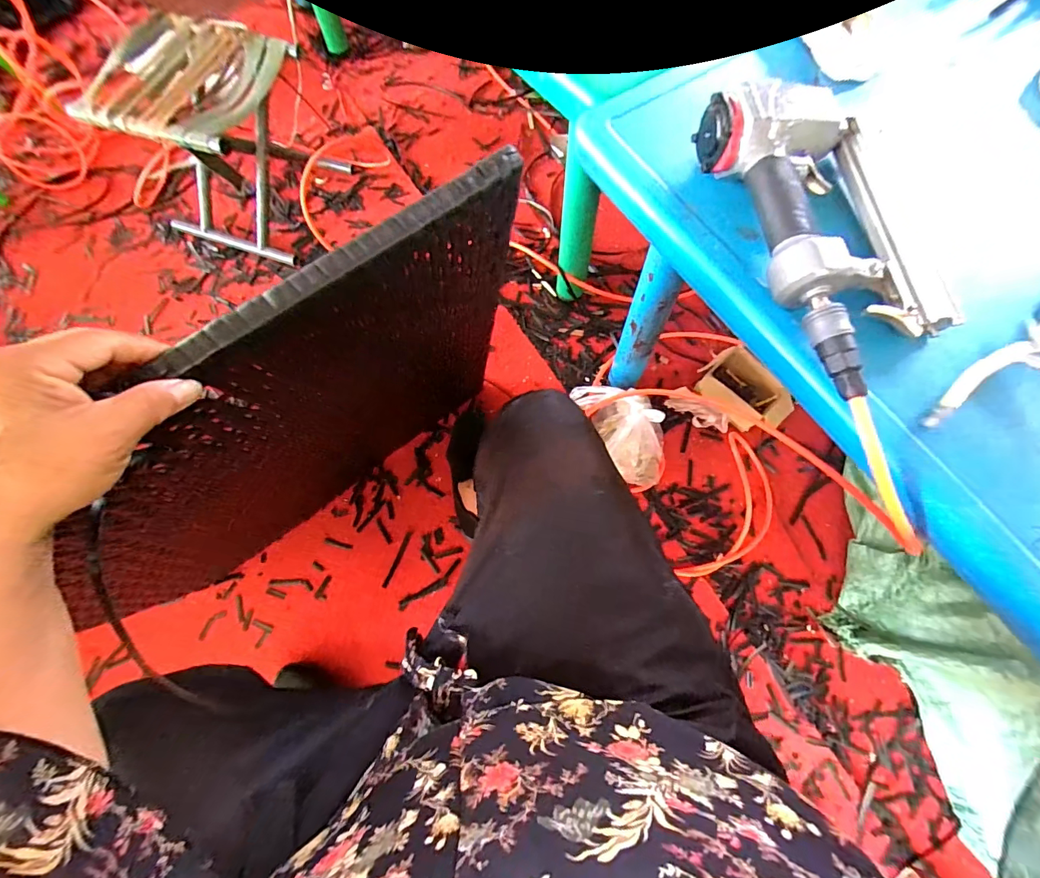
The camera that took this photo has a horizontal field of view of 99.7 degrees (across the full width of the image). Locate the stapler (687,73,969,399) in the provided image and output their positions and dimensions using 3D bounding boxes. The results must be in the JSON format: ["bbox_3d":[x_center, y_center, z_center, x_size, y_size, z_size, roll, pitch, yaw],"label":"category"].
[{"bbox_3d":[0.260,-0.180,0.368,0.133,0.065,0.286,-15,74,-3],"label":"stapler"}]

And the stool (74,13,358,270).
[{"bbox_3d":[-0.634,-0.628,0.918,0.369,0.297,0.341,17,73,6],"label":"stool"}]

